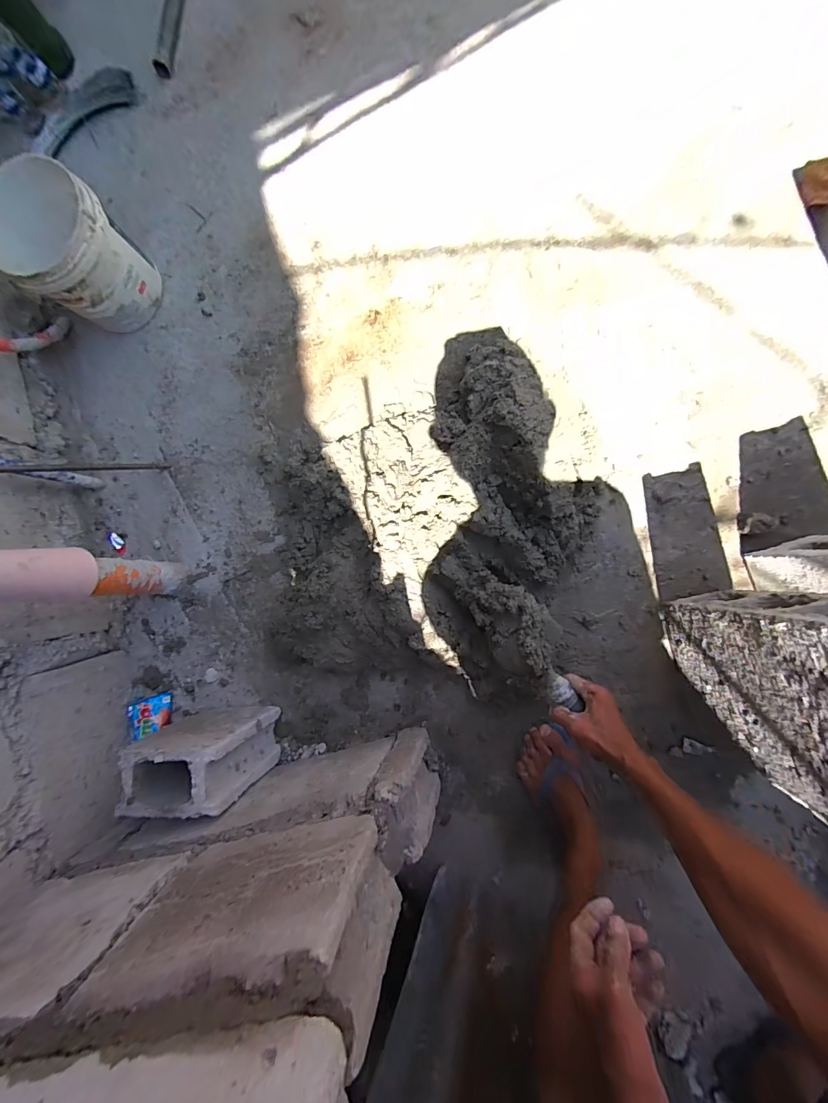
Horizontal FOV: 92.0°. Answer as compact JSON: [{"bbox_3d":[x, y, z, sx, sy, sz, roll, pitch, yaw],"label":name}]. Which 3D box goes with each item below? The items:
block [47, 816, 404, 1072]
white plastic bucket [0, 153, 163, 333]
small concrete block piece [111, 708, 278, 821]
[{"bbox_3d":[-0.152,0.373,0.376,0.236,0.192,0.094,-18,86,9],"label":"block"},{"bbox_3d":[-0.612,-0.543,0.744,0.209,0.176,0.192,33,94,9],"label":"white plastic bucket"},{"bbox_3d":[-0.336,0.334,0.661,0.154,0.201,0.102,-7,87,9],"label":"small concrete block piece"}]

